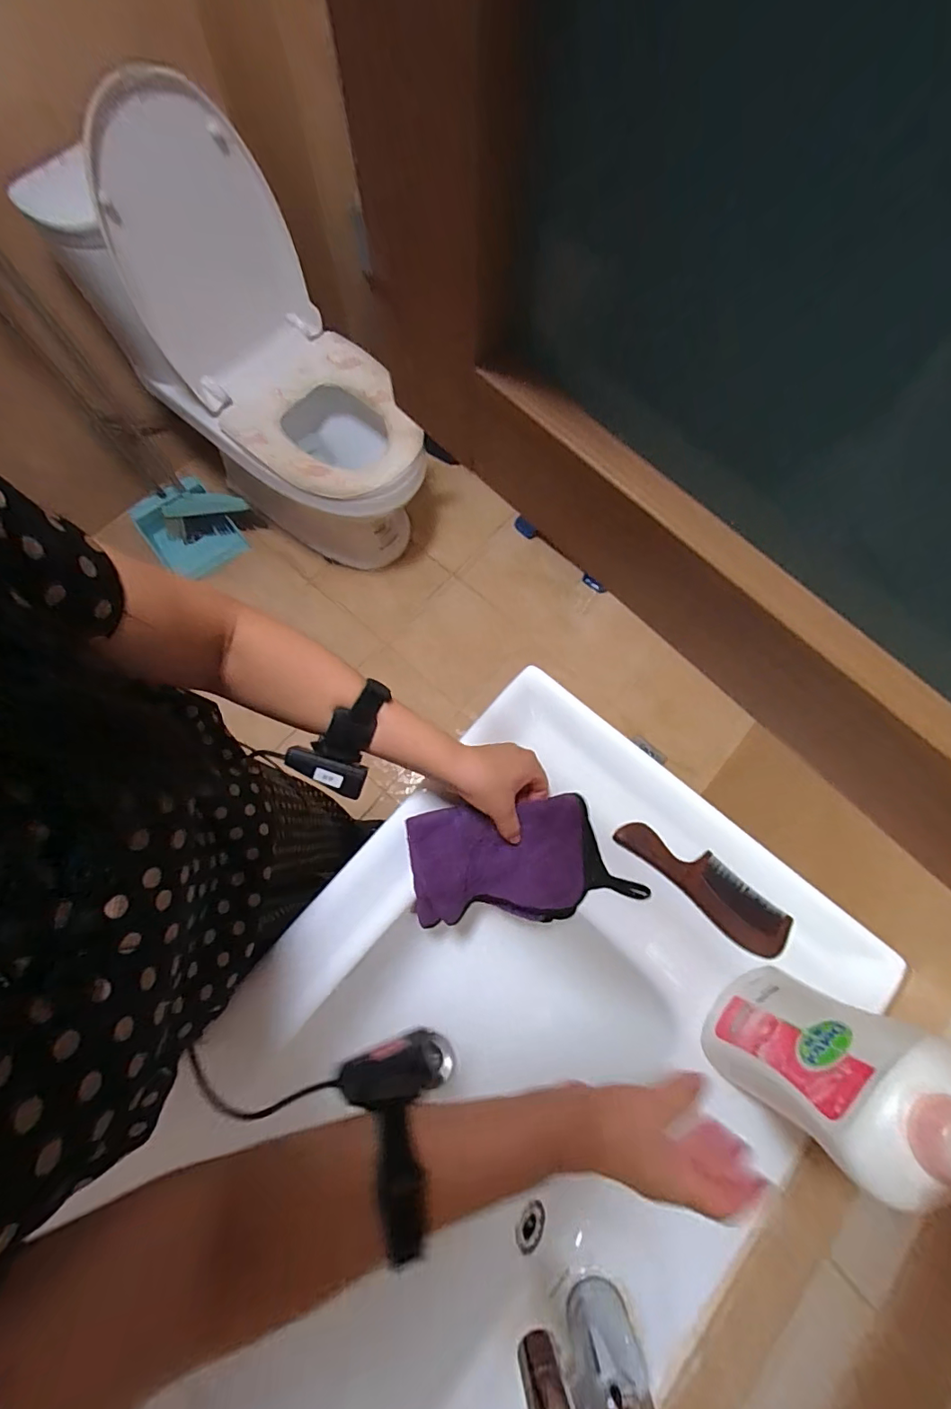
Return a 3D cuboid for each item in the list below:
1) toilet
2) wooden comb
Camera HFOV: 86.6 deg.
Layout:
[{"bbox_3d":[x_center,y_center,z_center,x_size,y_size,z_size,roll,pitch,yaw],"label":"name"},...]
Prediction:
[{"bbox_3d":[-0.460,-0.736,1.187,0.762,0.784,0.369,38,77,9],"label":"toilet"},{"bbox_3d":[0.232,0.178,0.512,0.185,0.006,0.055,40,77,9],"label":"wooden comb"}]

